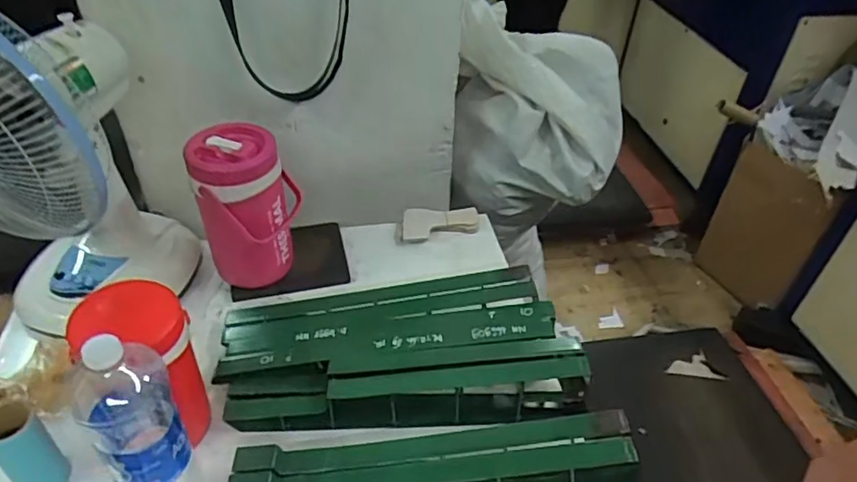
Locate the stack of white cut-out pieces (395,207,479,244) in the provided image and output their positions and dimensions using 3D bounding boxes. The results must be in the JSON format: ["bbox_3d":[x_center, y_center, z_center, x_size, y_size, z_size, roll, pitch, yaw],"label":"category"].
[{"bbox_3d":[0.017,-0.031,1.144,0.161,0.025,0.067,-1,78,-9],"label":"stack of white cut-out pieces"}]

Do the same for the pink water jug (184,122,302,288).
[{"bbox_3d":[-0.294,-0.053,0.954,0.130,0.242,0.140,10,41,8],"label":"pink water jug"}]

